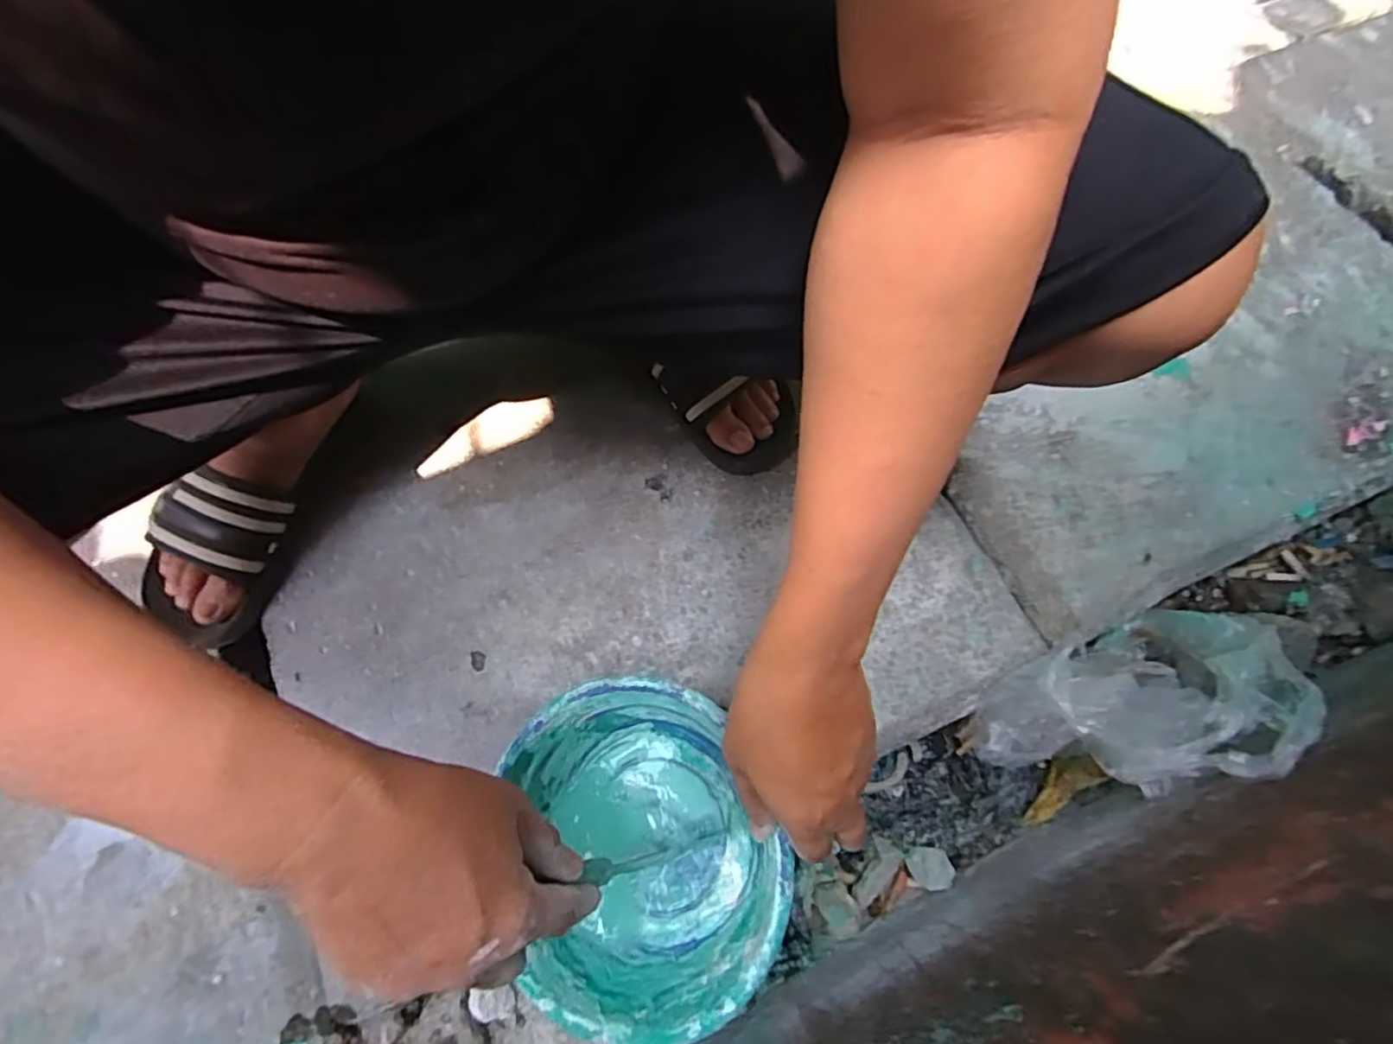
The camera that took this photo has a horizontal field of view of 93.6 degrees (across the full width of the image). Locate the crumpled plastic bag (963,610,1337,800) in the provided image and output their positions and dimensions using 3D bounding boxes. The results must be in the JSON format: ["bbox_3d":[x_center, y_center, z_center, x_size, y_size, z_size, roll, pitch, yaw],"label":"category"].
[{"bbox_3d":[0.324,0.143,0.499,0.202,0.158,0.117,-16,67,-7],"label":"crumpled plastic bag"}]

